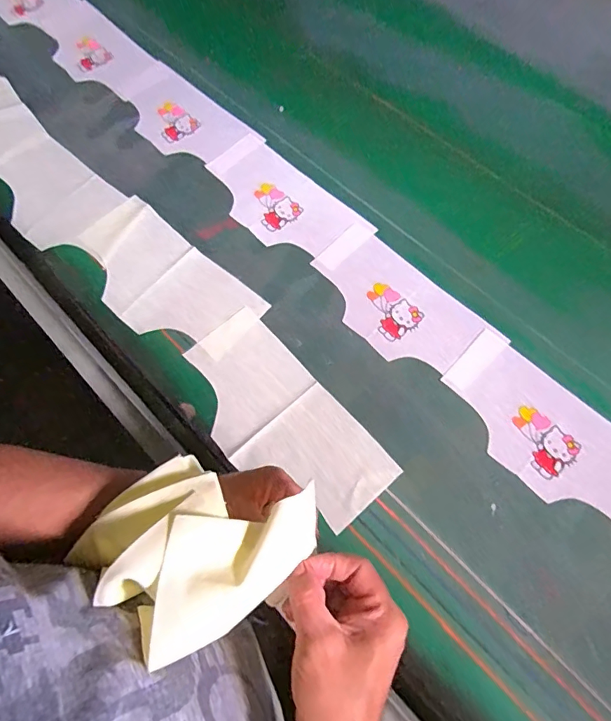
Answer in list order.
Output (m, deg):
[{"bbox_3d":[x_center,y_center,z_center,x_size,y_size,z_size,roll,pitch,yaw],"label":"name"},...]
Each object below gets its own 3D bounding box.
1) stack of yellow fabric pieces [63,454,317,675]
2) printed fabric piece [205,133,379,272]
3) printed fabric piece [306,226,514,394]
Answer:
[{"bbox_3d":[-0.080,0.132,0.342,0.152,0.048,0.130,-41,73,-20],"label":"stack of yellow fabric pieces"},{"bbox_3d":[-0.038,-0.243,0.702,0.131,0.010,0.280,-43,72,-13],"label":"printed fabric piece"},{"bbox_3d":[0.128,-0.073,0.632,0.129,0.007,0.272,-43,73,-12],"label":"printed fabric piece"}]

